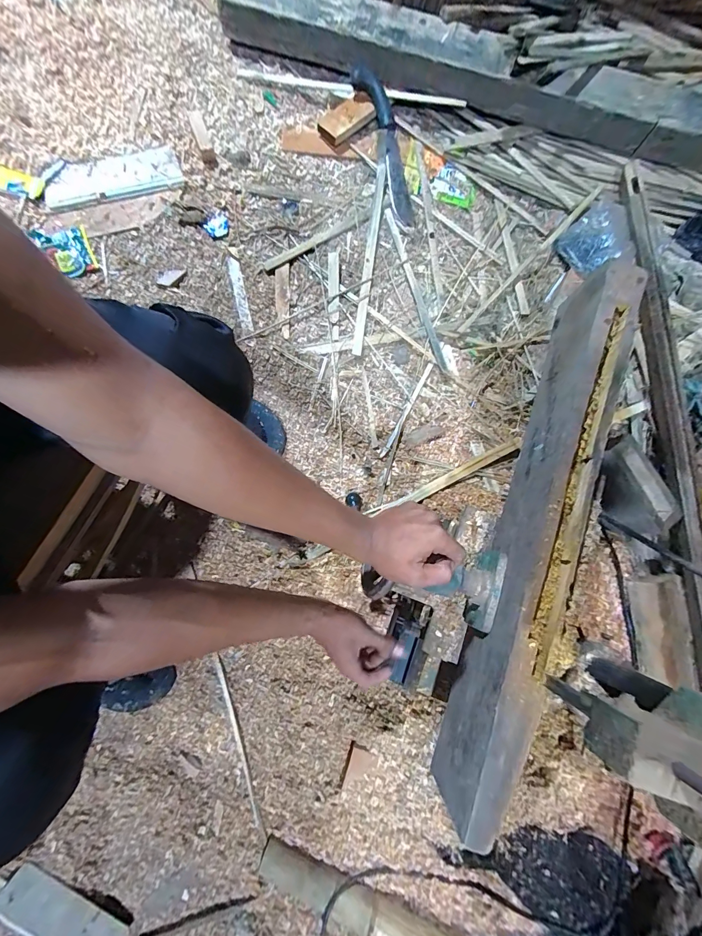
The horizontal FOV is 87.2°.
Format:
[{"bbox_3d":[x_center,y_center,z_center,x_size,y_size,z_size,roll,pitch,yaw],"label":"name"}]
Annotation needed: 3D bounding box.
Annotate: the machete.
[{"bbox_3d":[0.086,-0.730,0.853,0.072,0.043,0.370,-17,95,-4],"label":"machete"}]

